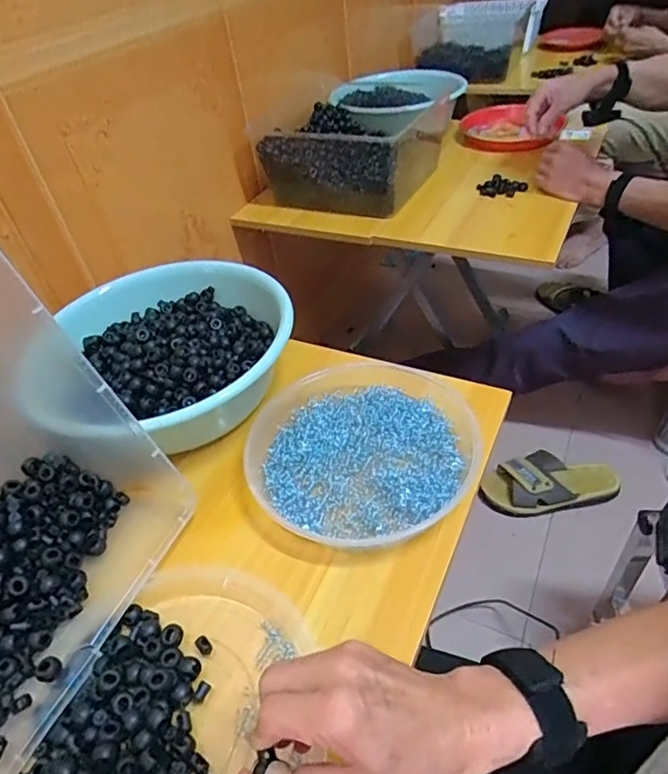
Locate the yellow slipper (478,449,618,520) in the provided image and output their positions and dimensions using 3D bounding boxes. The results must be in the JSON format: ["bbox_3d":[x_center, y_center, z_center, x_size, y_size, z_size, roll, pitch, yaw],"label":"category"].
[{"bbox_3d":[0.425,0.187,1.055,0.270,0.066,0.119,-8,43,-1],"label":"yellow slipper"}]

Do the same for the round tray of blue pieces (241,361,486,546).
[{"bbox_3d":[0.027,0.058,0.539,0.229,0.033,0.209,-4,43,4],"label":"round tray of blue pieces"}]

